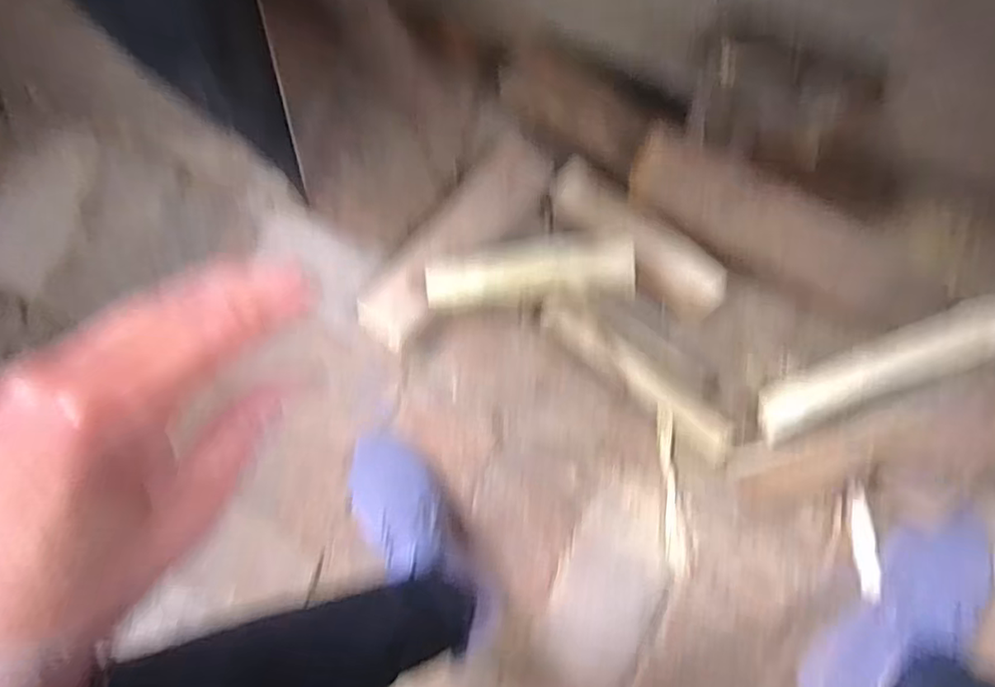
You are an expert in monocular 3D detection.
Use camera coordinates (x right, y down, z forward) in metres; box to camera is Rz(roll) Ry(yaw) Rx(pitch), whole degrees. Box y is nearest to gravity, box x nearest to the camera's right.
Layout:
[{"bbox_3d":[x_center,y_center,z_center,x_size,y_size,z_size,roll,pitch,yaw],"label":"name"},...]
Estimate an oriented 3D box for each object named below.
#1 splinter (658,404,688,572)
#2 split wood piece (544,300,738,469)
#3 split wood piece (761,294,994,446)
[{"bbox_3d":[0.181,0.150,0.645,0.020,0.012,0.177,-4,91,8],"label":"splinter"},{"bbox_3d":[0.146,0.032,0.643,0.237,0.034,0.043,41,97,7],"label":"split wood piece"},{"bbox_3d":[0.353,0.023,0.574,0.225,0.039,0.039,-32,82,24],"label":"split wood piece"}]

